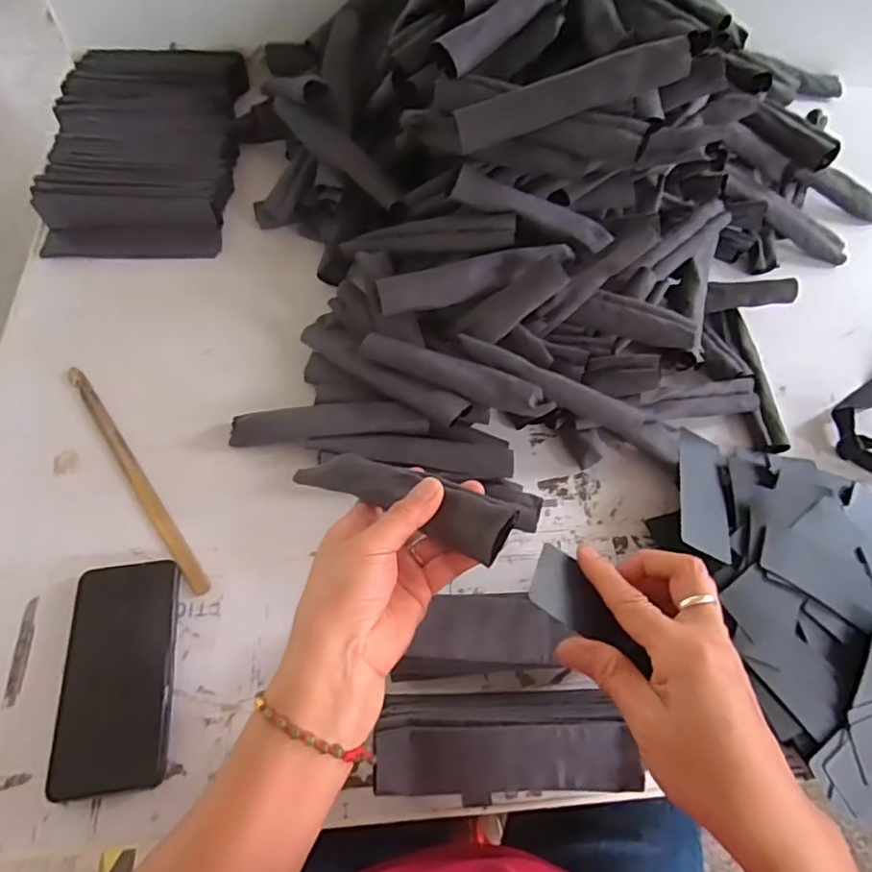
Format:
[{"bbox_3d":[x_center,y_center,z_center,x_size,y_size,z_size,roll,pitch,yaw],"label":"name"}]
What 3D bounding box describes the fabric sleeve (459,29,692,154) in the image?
[{"bbox_3d":[0.110,-0.278,0.491,0.186,0.035,0.031,-14,61,10],"label":"fabric sleeve"}]

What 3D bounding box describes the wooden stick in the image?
[{"bbox_3d":[-0.272,0.033,0.541,0.016,0.006,0.263,-33,68,-20],"label":"wooden stick"}]

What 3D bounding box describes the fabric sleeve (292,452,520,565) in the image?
[{"bbox_3d":[-0.029,0.039,0.398,0.172,0.026,0.037,15,58,33],"label":"fabric sleeve"}]

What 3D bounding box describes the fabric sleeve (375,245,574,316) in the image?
[{"bbox_3d":[0.036,-0.146,0.550,0.177,0.027,0.027,-14,62,3],"label":"fabric sleeve"}]

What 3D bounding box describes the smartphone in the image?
[{"bbox_3d":[-0.242,0.179,0.460,0.079,0.010,0.163,-5,62,-7],"label":"smartphone"}]

